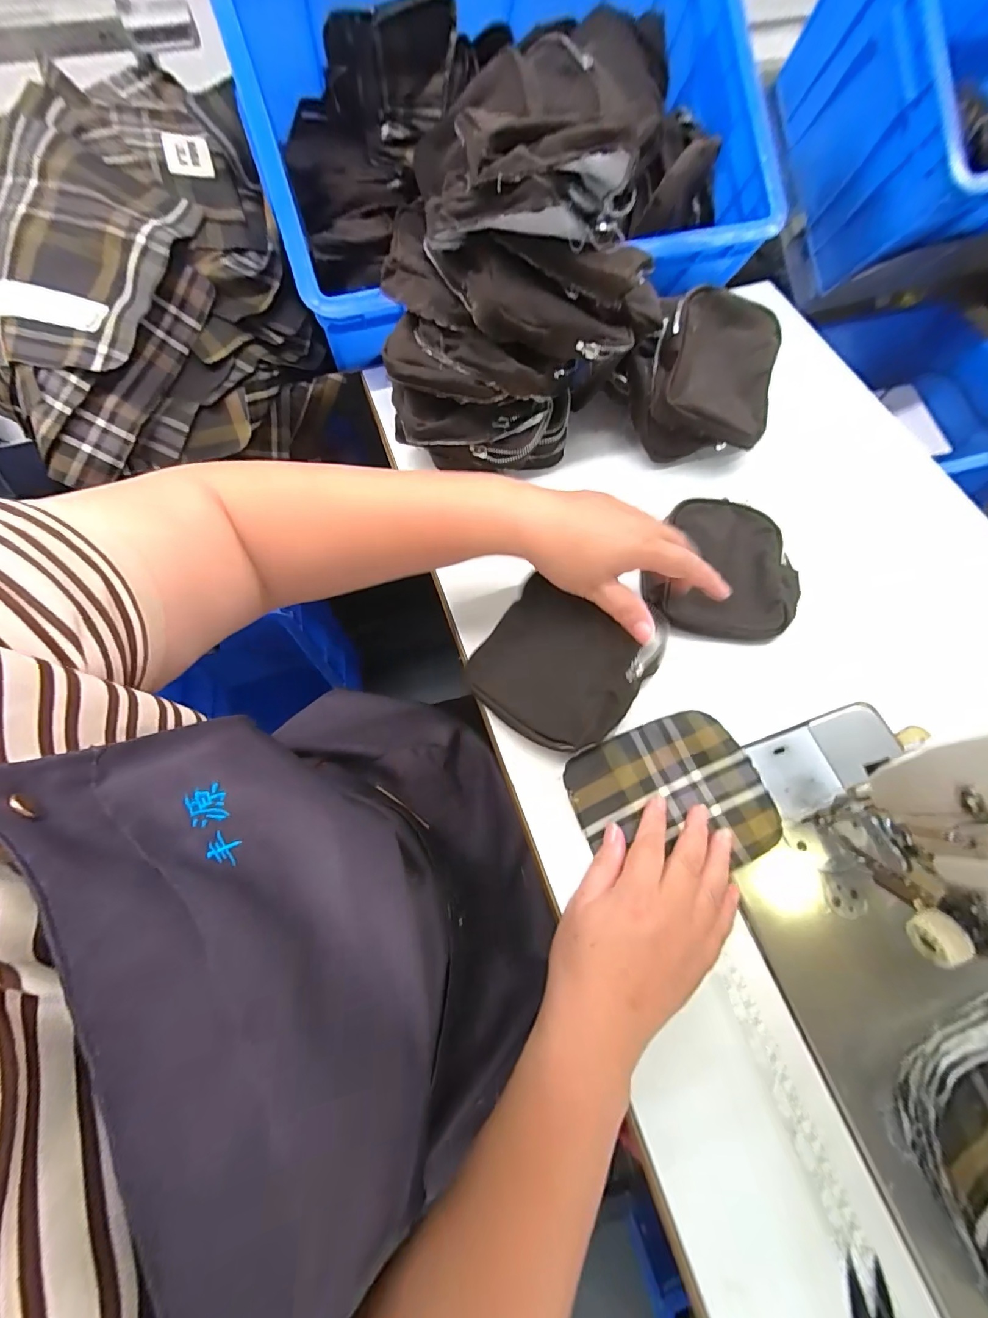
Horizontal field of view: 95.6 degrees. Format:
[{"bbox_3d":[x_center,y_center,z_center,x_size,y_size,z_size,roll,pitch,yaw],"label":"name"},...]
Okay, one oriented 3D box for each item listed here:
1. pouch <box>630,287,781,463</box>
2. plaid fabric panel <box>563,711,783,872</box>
[{"bbox_3d":[0.203,-0.271,0.440,0.135,0.079,0.132,13,70,5],"label":"pouch"},{"bbox_3d":[0.130,0.104,0.335,0.137,0.009,0.109,-18,71,-7],"label":"plaid fabric panel"}]

